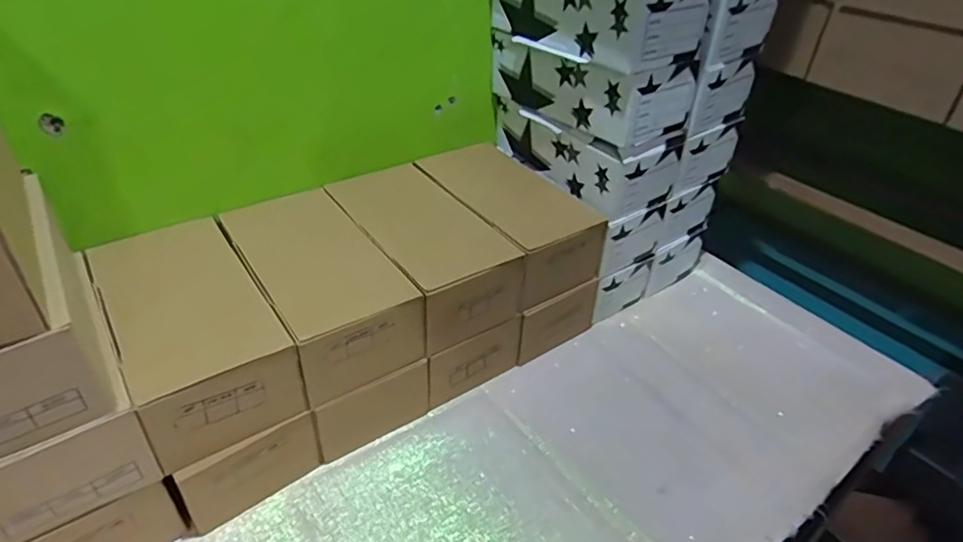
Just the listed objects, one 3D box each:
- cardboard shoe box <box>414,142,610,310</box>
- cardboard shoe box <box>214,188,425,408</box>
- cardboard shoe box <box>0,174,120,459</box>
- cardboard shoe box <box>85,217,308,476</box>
[{"bbox_3d":[0.035,-0.078,0.837,0.146,0.089,0.268,-20,42,-29],"label":"cardboard shoe box"},{"bbox_3d":[-0.196,0.020,0.707,0.139,0.103,0.265,-21,43,-30],"label":"cardboard shoe box"},{"bbox_3d":[-0.424,0.032,0.504,0.141,0.100,0.266,-19,42,-28],"label":"cardboard shoe box"},{"bbox_3d":[-0.311,0.059,0.632,0.136,0.091,0.264,-21,43,-30],"label":"cardboard shoe box"}]

